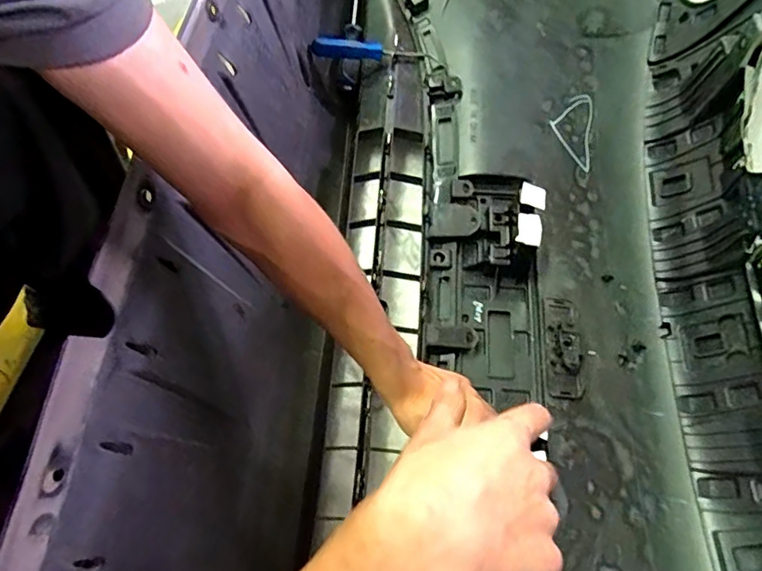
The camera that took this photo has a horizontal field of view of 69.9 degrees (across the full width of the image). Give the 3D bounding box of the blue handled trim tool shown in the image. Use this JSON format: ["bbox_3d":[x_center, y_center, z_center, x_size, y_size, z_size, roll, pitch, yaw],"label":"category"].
[{"bbox_3d":[-0.003,-0.343,0.805,0.200,0.025,0.027,0,64,-16],"label":"blue handled trim tool"}]

